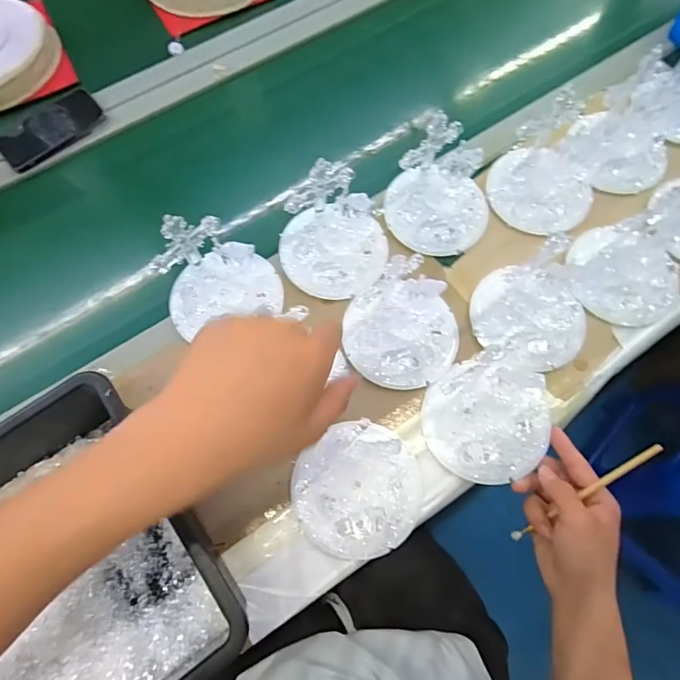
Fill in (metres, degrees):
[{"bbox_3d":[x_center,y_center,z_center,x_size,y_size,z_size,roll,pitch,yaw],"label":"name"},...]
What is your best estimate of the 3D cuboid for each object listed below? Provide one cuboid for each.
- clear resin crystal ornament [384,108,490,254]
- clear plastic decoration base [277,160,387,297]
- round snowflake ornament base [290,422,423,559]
[{"bbox_3d":[0.119,-0.179,0.519,0.124,0.098,0.108,18,70,7],"label":"clear resin crystal ornament"},{"bbox_3d":[-0.009,-0.125,0.492,0.131,0.117,0.112,-7,69,-2],"label":"clear plastic decoration base"},{"bbox_3d":[0.020,0.150,0.445,0.125,0.015,0.123,1,80,-5],"label":"round snowflake ornament base"}]

